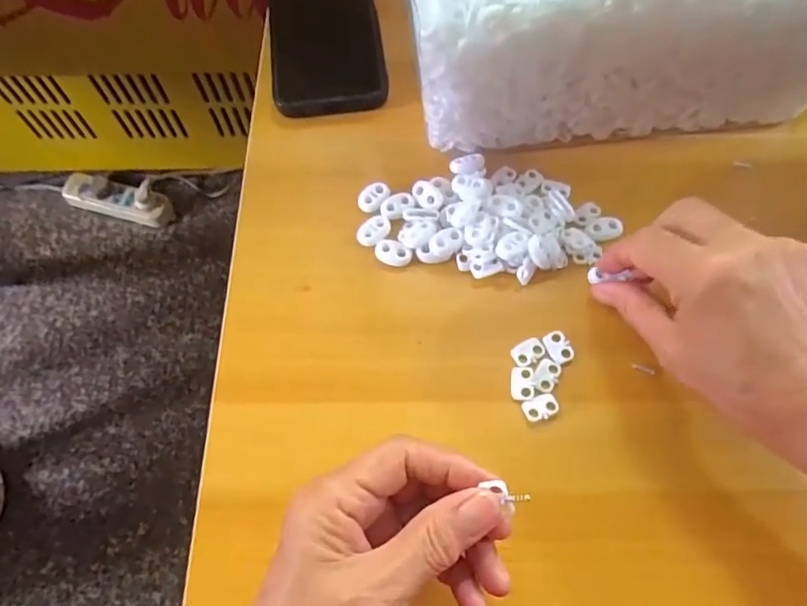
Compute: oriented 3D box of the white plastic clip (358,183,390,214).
[{"bbox_3d":[-0.019,-0.068,0.355,0.022,0.004,0.015,-40,72,-16],"label":"white plastic clip"}]

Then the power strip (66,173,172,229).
[{"bbox_3d":[-0.509,-0.183,0.995,0.195,0.050,0.055,15,67,4],"label":"power strip"}]

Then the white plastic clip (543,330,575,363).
[{"bbox_3d":[0.088,0.024,0.316,0.014,0.004,0.019,-15,67,-7],"label":"white plastic clip"}]

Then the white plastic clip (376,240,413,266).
[{"bbox_3d":[-0.006,-0.030,0.341,0.022,0.004,0.014,23,68,10],"label":"white plastic clip"}]

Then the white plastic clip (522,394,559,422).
[{"bbox_3d":[0.075,0.056,0.302,0.019,0.004,0.012,-22,68,-9],"label":"white plastic clip"}]

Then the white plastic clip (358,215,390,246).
[{"bbox_3d":[-0.018,-0.046,0.346,0.017,0.004,0.022,36,71,15],"label":"white plastic clip"}]

